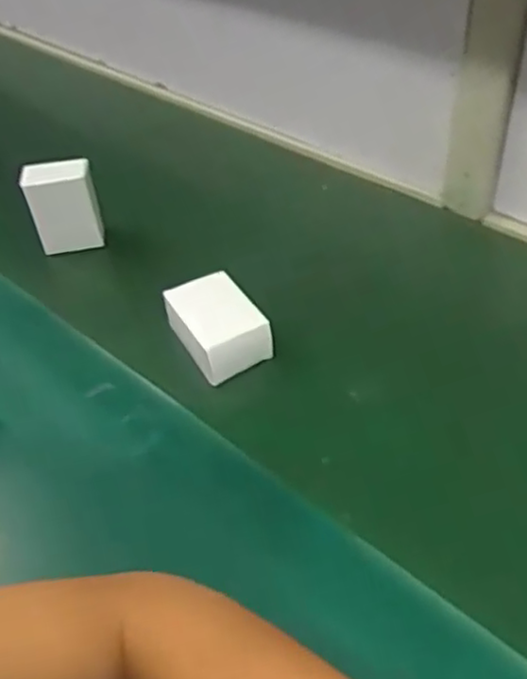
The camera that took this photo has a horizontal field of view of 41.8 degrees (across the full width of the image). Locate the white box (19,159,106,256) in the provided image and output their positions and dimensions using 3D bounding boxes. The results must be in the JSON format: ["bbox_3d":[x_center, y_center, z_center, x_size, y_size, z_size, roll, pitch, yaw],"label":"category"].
[{"bbox_3d":[-0.219,-0.146,0.760,0.073,0.089,0.048,-10,45,-9],"label":"white box"}]

